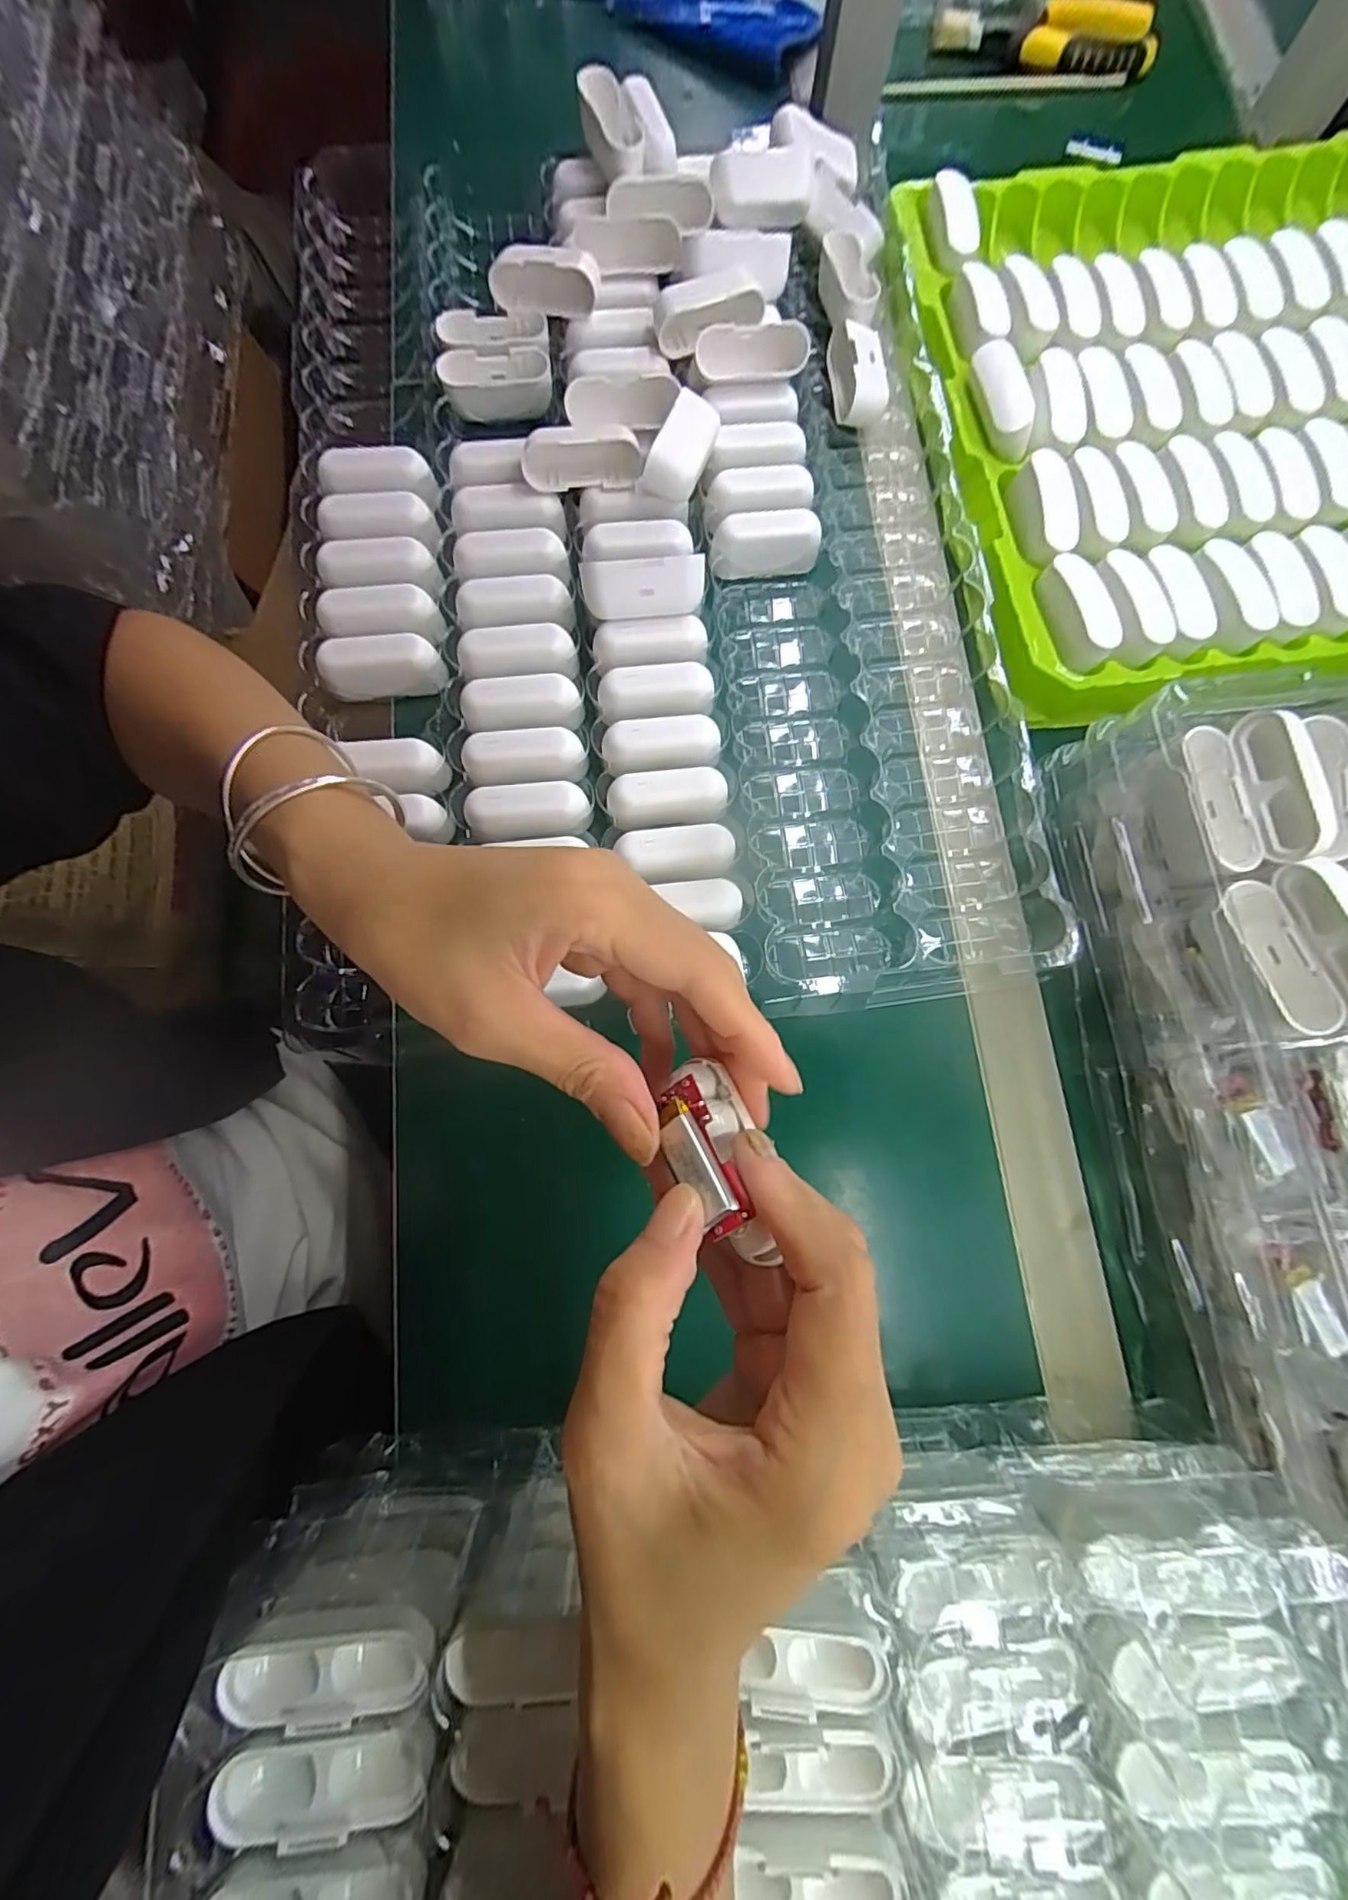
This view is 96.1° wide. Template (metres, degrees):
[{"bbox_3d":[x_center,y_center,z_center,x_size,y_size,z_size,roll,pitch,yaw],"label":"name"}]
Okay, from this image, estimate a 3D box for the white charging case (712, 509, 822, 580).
[{"bbox_3d":[0.053,-0.238,0.355,0.062,0.022,0.024,-8,80,-2],"label":"white charging case"}]

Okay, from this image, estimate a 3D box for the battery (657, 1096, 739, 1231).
[{"bbox_3d":[0.005,0.059,0.169,0.012,0.008,0.033,-31,59,-6],"label":"battery"}]

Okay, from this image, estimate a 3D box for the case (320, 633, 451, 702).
[{"bbox_3d":[-0.158,-0.155,0.333,0.066,0.021,0.026,-2,80,-1],"label":"case"}]

